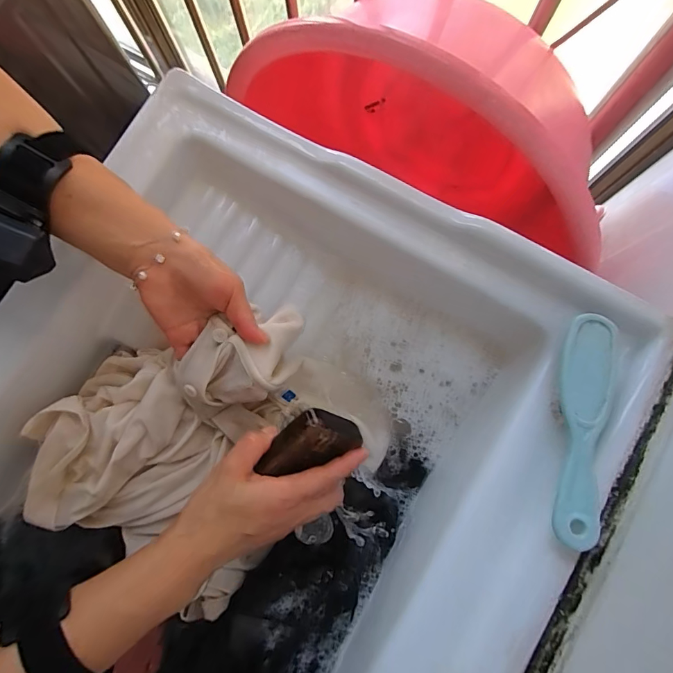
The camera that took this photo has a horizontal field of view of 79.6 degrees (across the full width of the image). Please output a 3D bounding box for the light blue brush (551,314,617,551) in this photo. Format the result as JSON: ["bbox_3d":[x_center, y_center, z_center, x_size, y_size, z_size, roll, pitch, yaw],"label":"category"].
[{"bbox_3d":[0.178,0.061,0.288,0.036,0.018,0.162,16,80,4],"label":"light blue brush"}]

